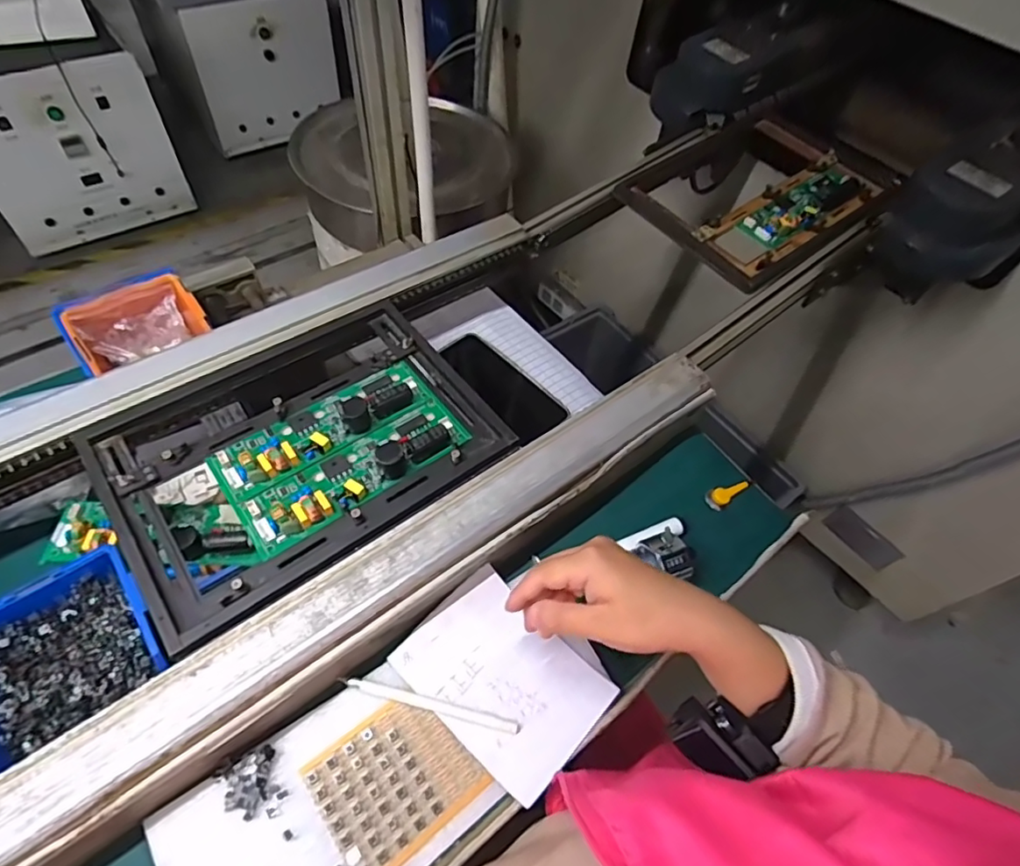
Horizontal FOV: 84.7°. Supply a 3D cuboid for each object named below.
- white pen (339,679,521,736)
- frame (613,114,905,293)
[{"bbox_3d":[-0.057,0.196,0.404,0.130,0.007,0.009,13,55,4],"label":"white pen"},{"bbox_3d":[0.312,-0.314,0.725,0.321,0.052,0.244,-33,64,-24],"label":"frame"}]

